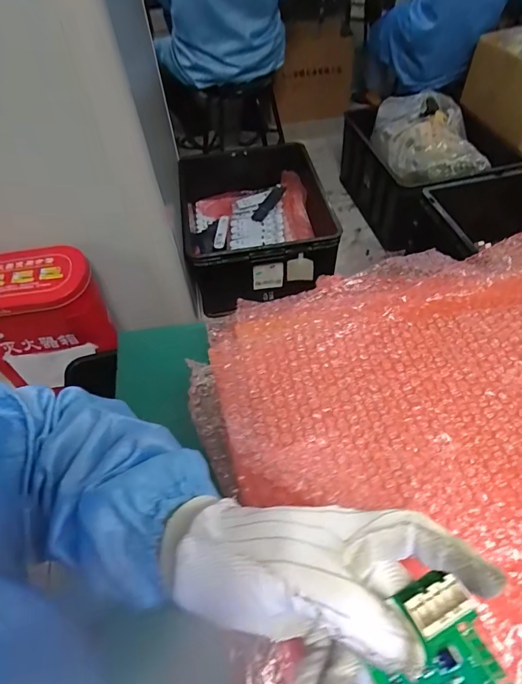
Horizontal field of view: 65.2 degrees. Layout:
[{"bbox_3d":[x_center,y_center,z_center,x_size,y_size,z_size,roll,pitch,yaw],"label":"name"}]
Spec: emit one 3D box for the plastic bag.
[{"bbox_3d":[0.634,-0.798,1.573,0.344,0.157,0.487,-1,53,4],"label":"plastic bag"}]

